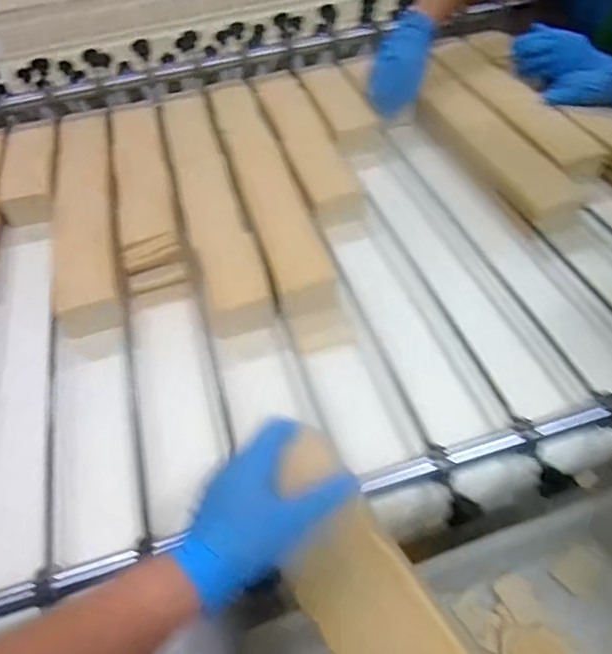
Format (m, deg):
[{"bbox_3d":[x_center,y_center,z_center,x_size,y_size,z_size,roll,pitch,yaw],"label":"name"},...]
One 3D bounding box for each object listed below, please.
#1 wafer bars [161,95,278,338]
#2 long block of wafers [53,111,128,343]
[{"bbox_3d":[-0.154,-0.213,0.862,0.082,0.037,0.550,-15,50,-8],"label":"wafer bars"},{"bbox_3d":[-0.340,-0.192,0.866,0.088,0.039,0.492,-13,50,-7],"label":"long block of wafers"}]

